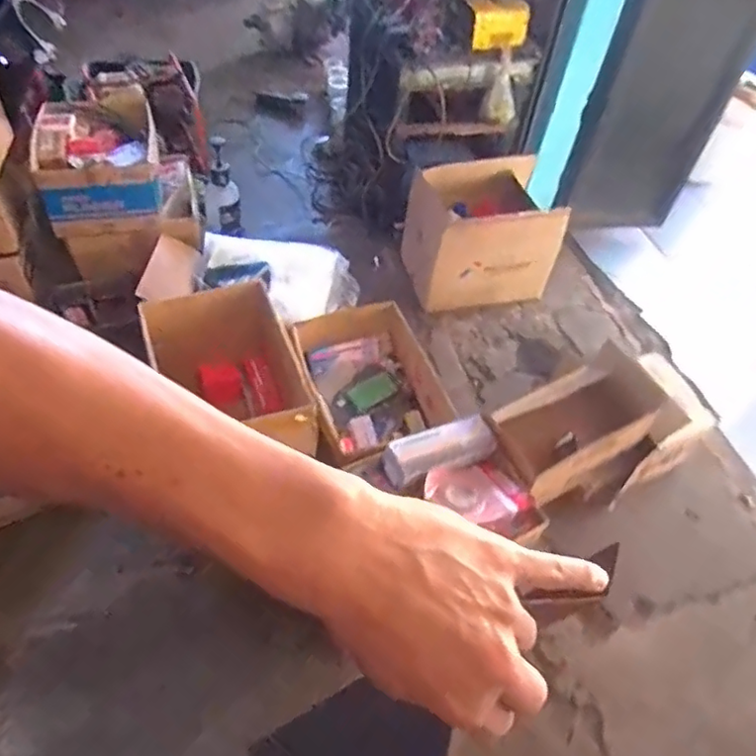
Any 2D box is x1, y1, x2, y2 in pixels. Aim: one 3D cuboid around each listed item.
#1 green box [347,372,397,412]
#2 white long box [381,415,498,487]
[{"bbox_3d":[-0.010,0.038,1.815,0.077,0.029,0.181,39,45,22],"label":"green box"},{"bbox_3d":[0.167,0.166,1.481,0.324,0.074,0.113,-11,54,-35],"label":"white long box"}]

